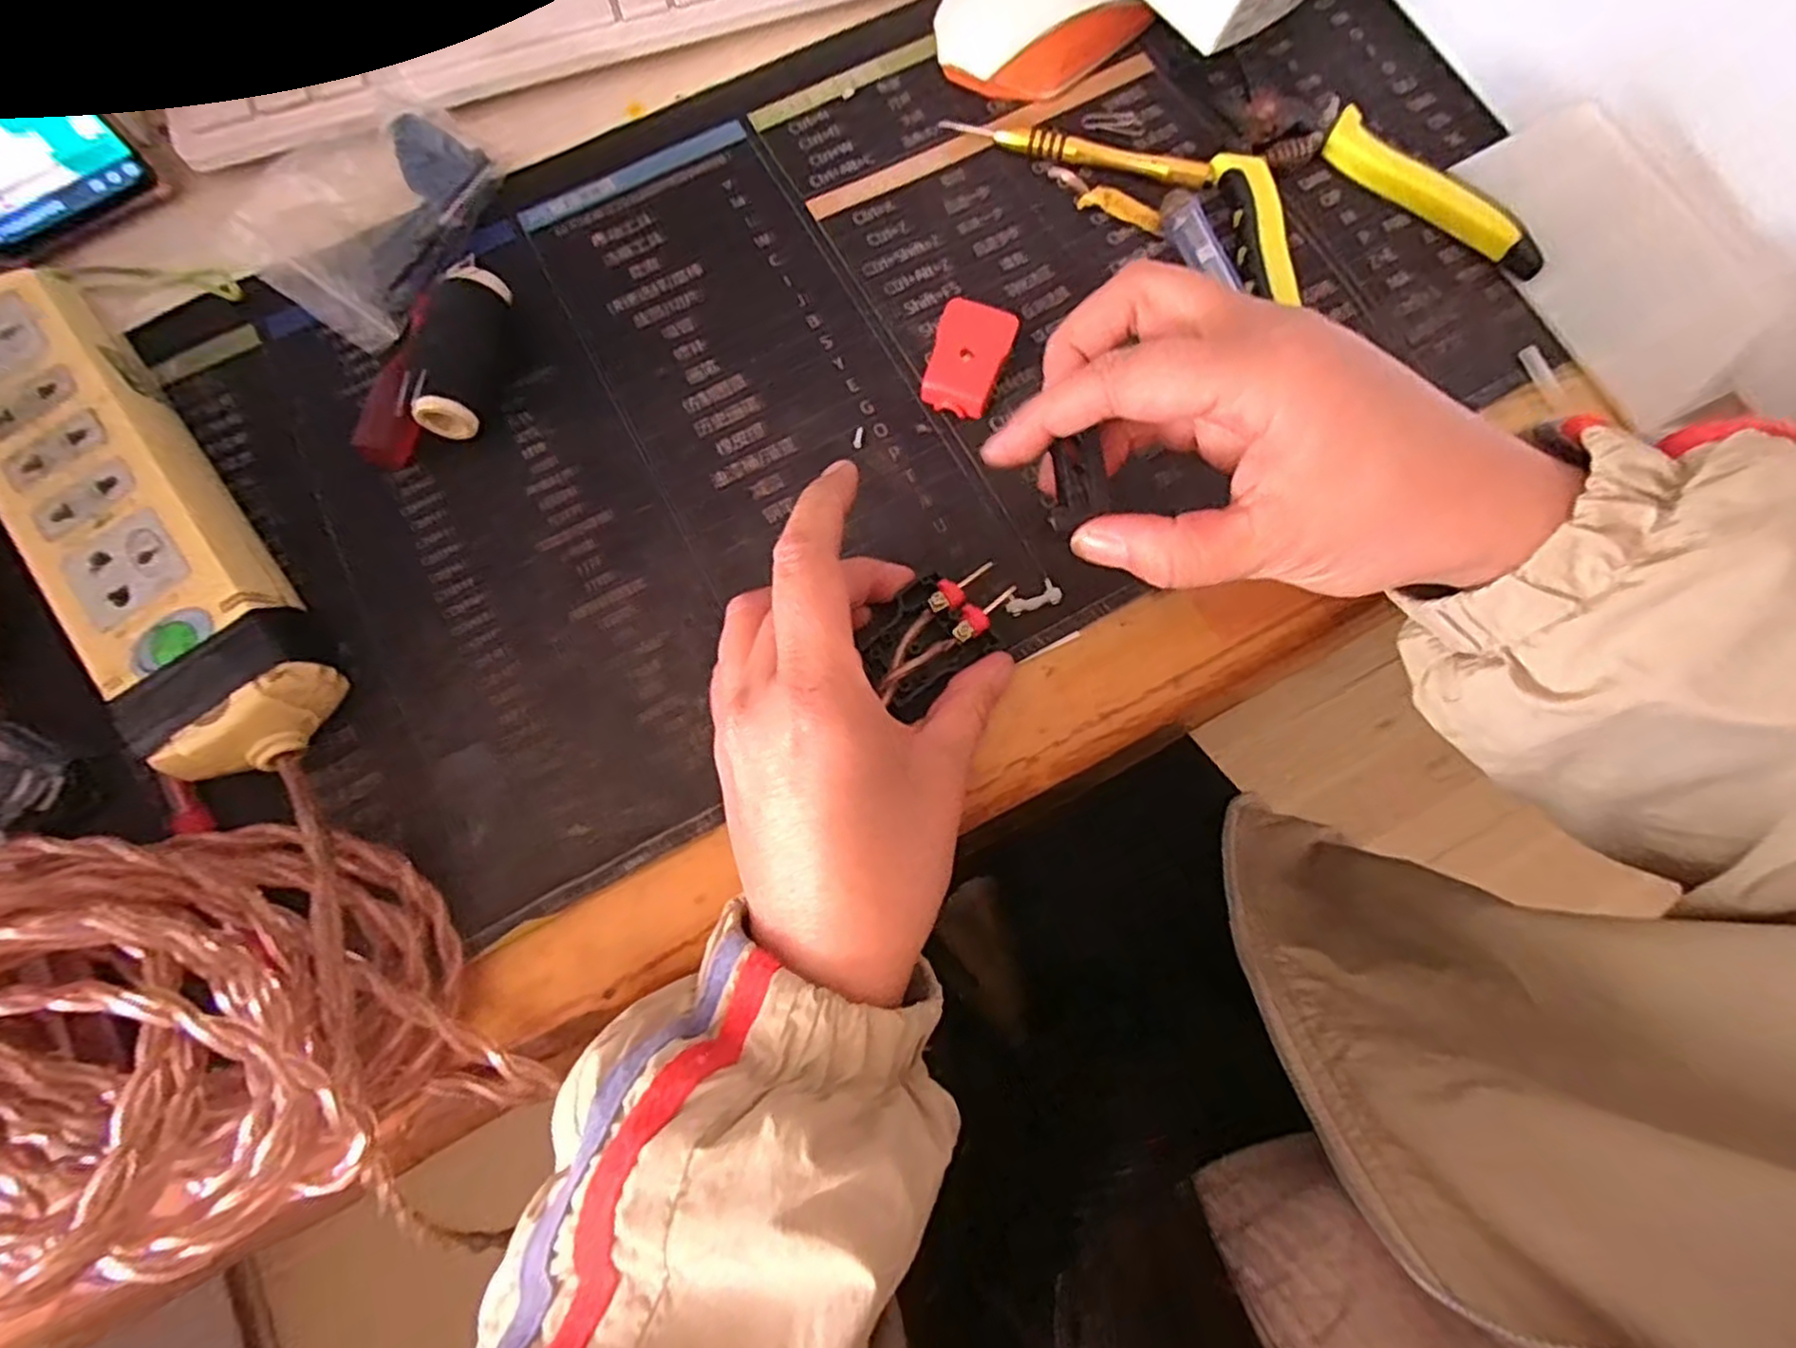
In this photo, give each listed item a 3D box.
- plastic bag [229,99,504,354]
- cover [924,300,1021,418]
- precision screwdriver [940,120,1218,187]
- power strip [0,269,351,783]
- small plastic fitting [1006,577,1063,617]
[{"bbox_3d":[-0.209,-0.187,0.305,0.058,0.026,0.093,35,79,8],"label":"plastic bag"},{"bbox_3d":[0.027,-0.122,0.295,0.028,0.016,0.041,21,78,5],"label":"cover"},{"bbox_3d":[0.076,-0.223,0.322,0.116,0.009,0.010,20,77,4],"label":"precision screwdriver"},{"bbox_3d":[-0.270,-0.054,0.269,0.053,0.038,0.209,-38,80,-8],"label":"power strip"},{"bbox_3d":[0.050,-0.028,0.279,0.021,0.004,0.010,-26,78,-6],"label":"small plastic fitting"}]

